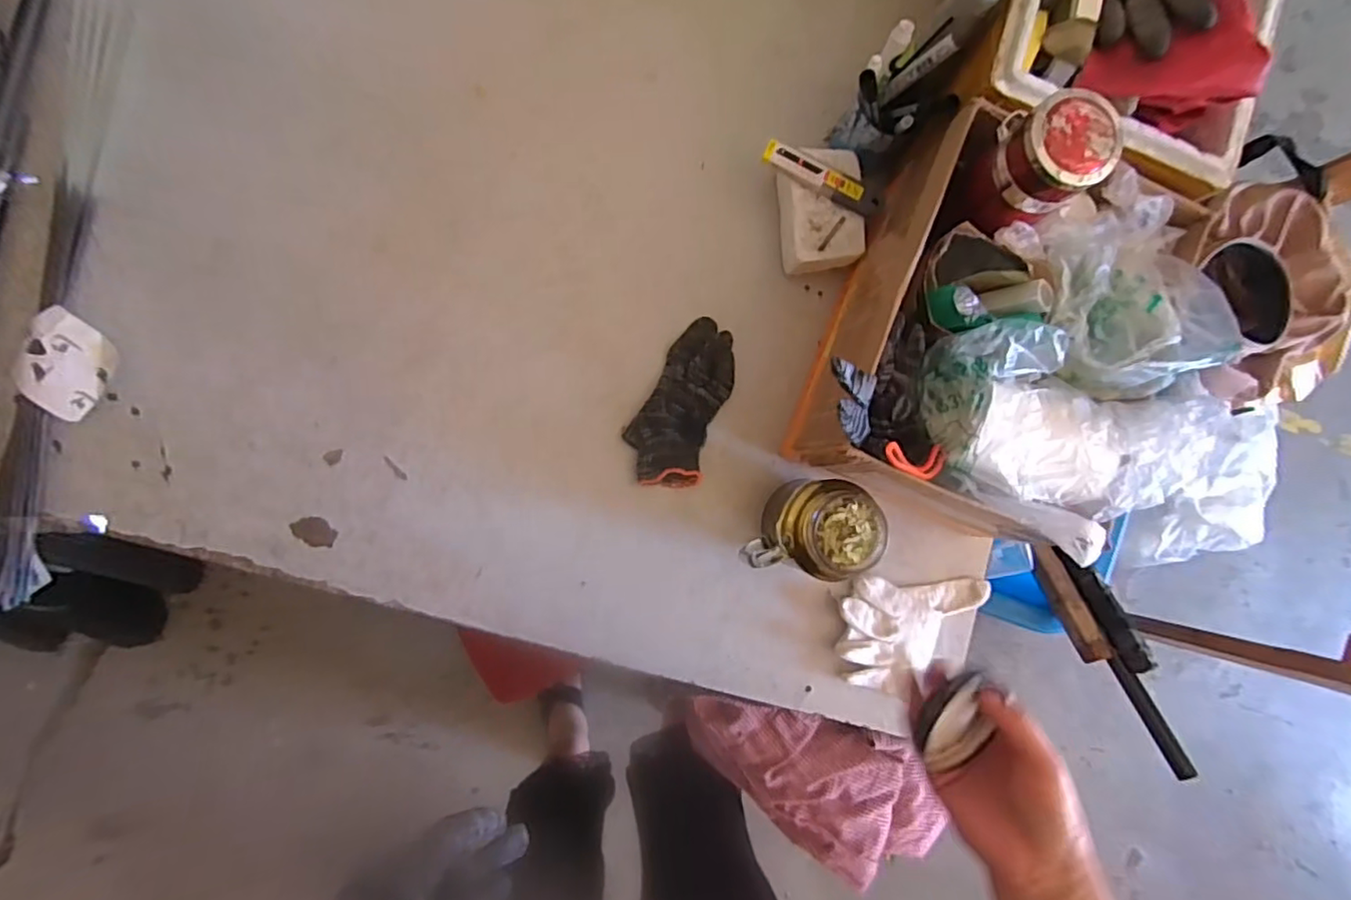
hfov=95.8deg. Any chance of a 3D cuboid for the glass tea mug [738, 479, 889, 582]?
[{"bbox_3d":[0.120,0.074,0.561,0.086,0.130,0.105,36,84,-4],"label":"glass tea mug"}]

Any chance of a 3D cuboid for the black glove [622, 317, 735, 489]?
[{"bbox_3d":[0.008,-0.048,0.604,0.081,0.030,0.170,20,85,-6],"label":"black glove"}]

